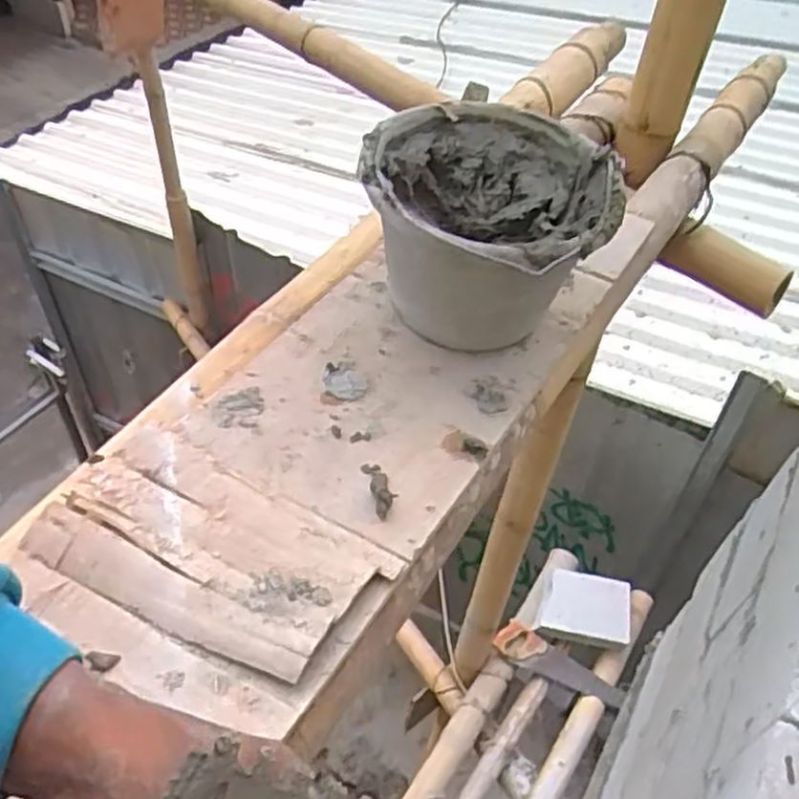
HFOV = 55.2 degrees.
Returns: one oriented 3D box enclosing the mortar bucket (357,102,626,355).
[{"bbox_3d":[0.082,-0.154,0.737,0.218,0.164,0.224,2,46,-2],"label":"mortar bucket"}]

